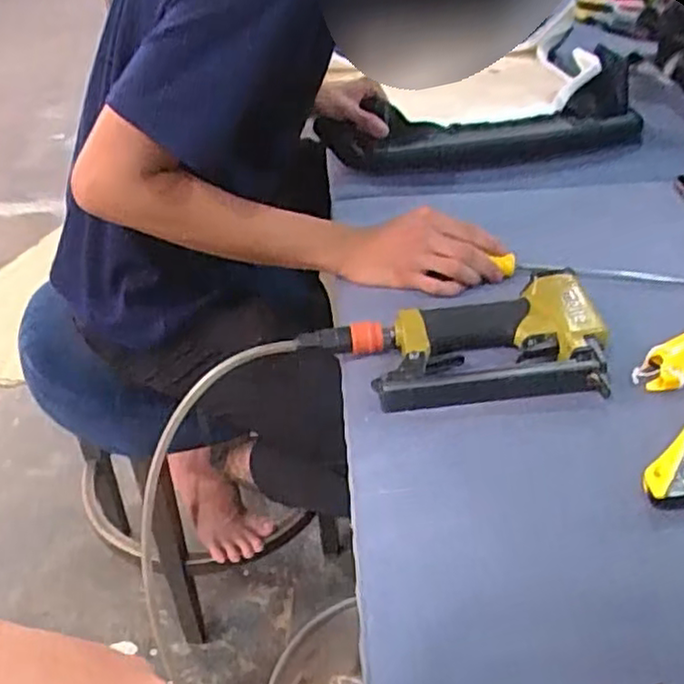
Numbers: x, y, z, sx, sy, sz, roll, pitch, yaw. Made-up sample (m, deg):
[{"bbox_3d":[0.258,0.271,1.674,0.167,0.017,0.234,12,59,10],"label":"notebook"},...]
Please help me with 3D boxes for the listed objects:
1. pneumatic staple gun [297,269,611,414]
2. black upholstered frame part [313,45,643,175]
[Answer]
[{"bbox_3d":[0.099,0.008,0.595,0.239,0.048,0.110,-8,36,-7],"label":"pneumatic staple gun"},{"bbox_3d":[0.198,-0.301,0.967,0.467,0.099,0.105,-9,36,-8],"label":"black upholstered frame part"}]

